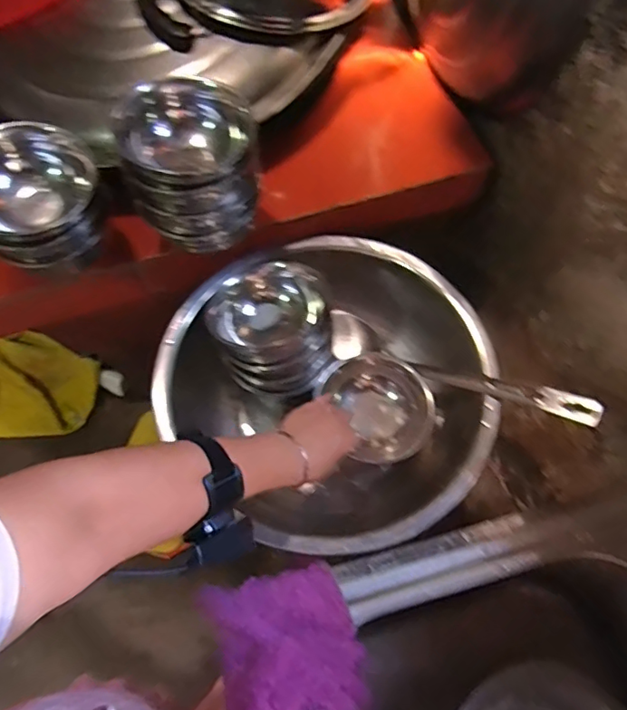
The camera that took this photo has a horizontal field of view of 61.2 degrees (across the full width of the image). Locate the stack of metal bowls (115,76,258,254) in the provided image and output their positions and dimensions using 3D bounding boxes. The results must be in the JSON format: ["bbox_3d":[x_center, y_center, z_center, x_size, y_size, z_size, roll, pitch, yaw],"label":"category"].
[{"bbox_3d":[-0.129,-0.200,0.562,0.121,0.114,0.125,-16,65,-7],"label":"stack of metal bowls"}]

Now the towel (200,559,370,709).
[{"bbox_3d":[-0.011,0.278,0.455,0.117,0.073,0.182,-21,66,-9],"label":"towel"}]

